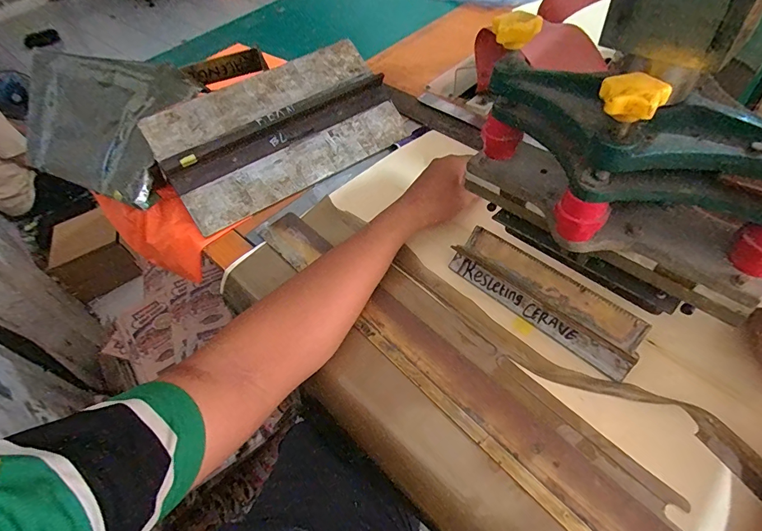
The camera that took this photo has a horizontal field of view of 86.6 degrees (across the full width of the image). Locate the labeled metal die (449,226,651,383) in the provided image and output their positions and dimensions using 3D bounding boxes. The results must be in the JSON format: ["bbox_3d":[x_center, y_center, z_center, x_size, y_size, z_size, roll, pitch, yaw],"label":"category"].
[{"bbox_3d":[0.163,0.029,0.415,0.041,0.045,0.199,-40,56,-21],"label":"labeled metal die"}]

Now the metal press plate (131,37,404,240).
[{"bbox_3d":[-0.149,-0.207,0.614,0.350,0.022,0.196,-30,86,-15],"label":"metal press plate"}]

